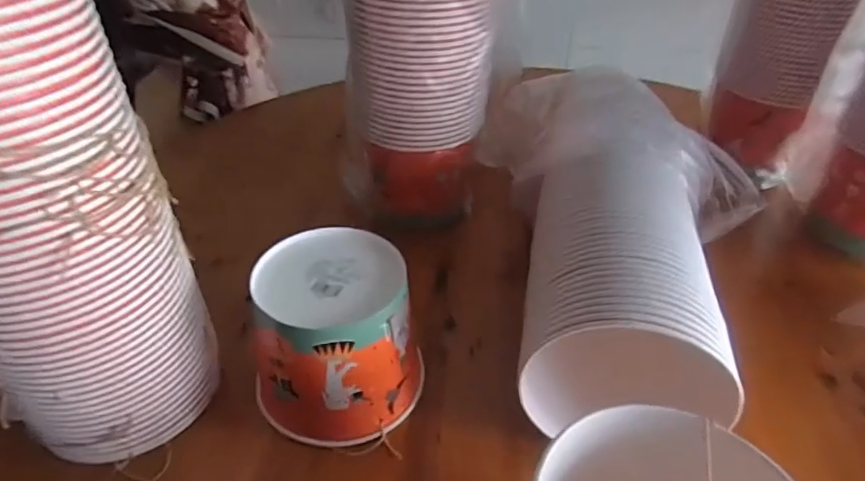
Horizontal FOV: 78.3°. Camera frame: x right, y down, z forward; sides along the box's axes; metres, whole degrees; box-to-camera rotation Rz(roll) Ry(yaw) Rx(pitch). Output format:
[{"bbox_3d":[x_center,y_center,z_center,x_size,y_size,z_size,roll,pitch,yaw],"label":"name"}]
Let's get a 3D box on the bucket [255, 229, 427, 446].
[{"bbox_3d":[-0.085,0.087,0.480,0.135,0.145,0.123,-1,38,0],"label":"bucket"}]

